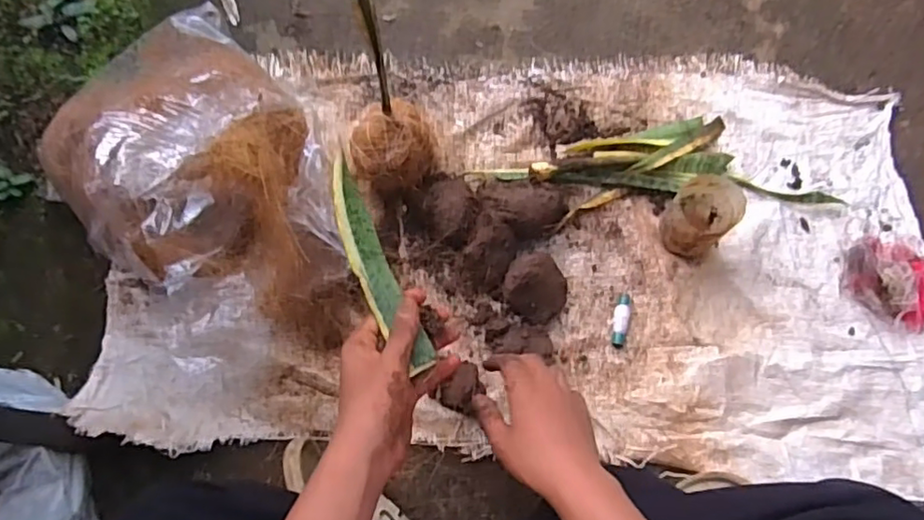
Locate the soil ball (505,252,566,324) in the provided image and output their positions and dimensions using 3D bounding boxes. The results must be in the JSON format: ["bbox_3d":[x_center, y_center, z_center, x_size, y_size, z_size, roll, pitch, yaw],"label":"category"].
[{"bbox_3d":[0.084,0.032,0.686,0.068,0.049,0.073,-1,72,2],"label":"soil ball"}]

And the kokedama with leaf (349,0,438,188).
[{"bbox_3d":[-0.089,-0.195,0.678,0.093,0.213,0.105,-9,37,-1],"label":"kokedama with leaf"}]

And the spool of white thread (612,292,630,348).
[{"bbox_3d":[0.181,0.067,0.692,0.018,0.016,0.063,8,72,5],"label":"spool of white thread"}]

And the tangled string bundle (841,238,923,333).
[{"bbox_3d":[0.498,0.026,0.692,0.116,0.027,0.086,36,77,12],"label":"tangled string bundle"}]

